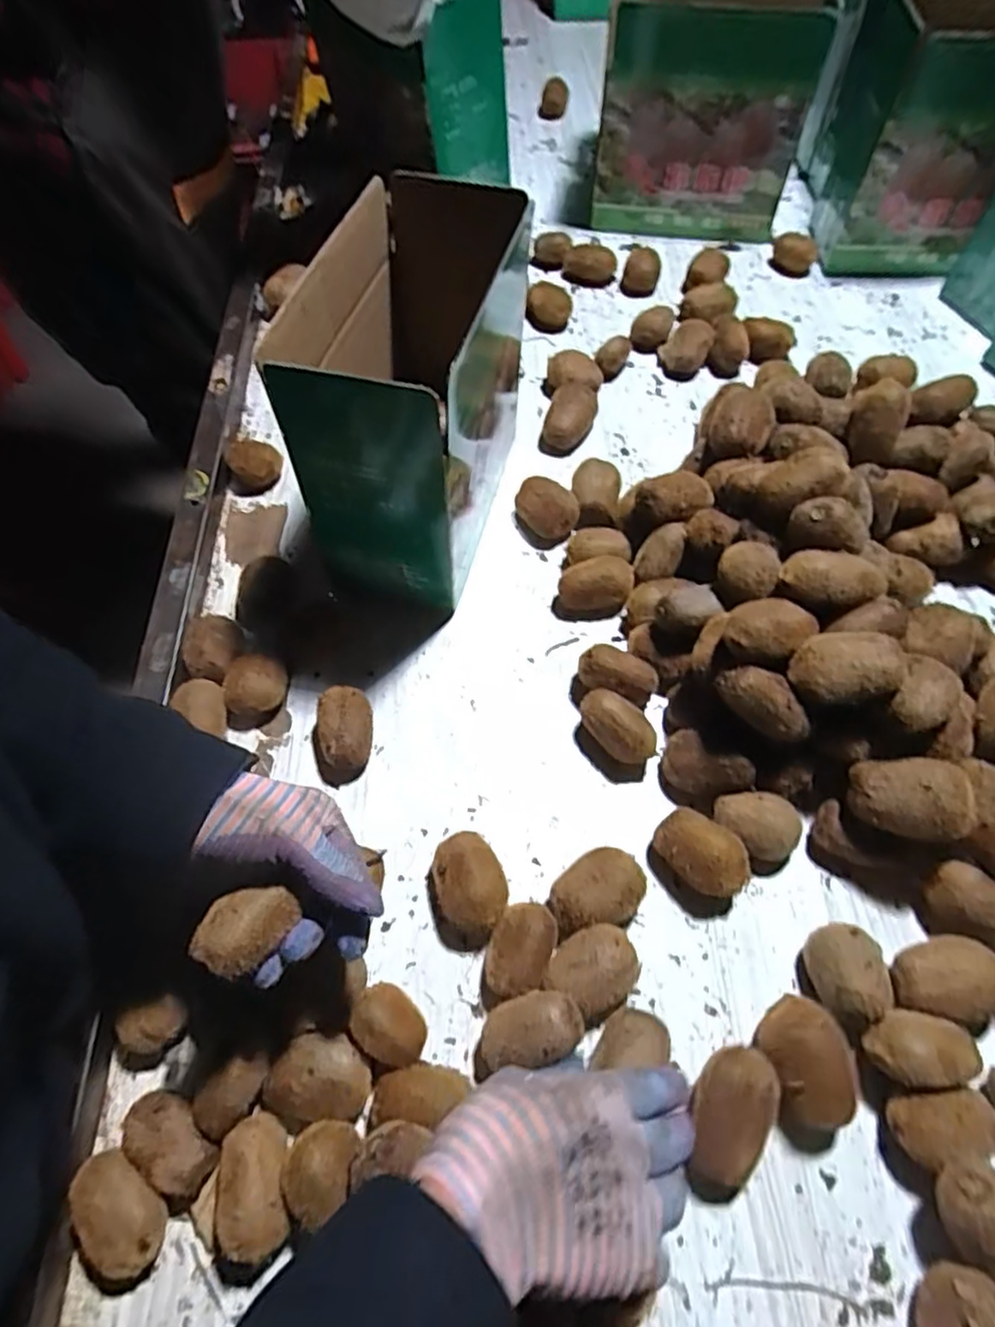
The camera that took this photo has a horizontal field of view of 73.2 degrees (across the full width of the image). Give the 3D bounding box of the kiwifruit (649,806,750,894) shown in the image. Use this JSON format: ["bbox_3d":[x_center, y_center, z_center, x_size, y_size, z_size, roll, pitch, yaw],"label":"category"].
[{"bbox_3d":[0.145,0.137,0.479,0.067,0.043,0.045,39,68,22],"label":"kiwifruit"}]

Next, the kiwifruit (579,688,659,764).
[{"bbox_3d":[0.096,0.050,0.531,0.043,0.045,0.069,-33,64,-16],"label":"kiwifruit"}]

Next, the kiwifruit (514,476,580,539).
[{"bbox_3d":[0.046,-0.149,0.651,0.046,0.043,0.066,-40,66,-19],"label":"kiwifruit"}]

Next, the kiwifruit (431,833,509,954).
[{"bbox_3d":[-0.021,0.159,0.475,0.054,0.041,0.074,-21,61,-10],"label":"kiwifruit"}]

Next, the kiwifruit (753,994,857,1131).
[{"bbox_3d":[0.189,0.246,0.414,0.048,0.043,0.069,-12,60,-5],"label":"kiwifruit"}]

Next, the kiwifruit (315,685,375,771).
[{"bbox_3d":[-0.122,0.054,0.541,0.043,0.038,0.064,-6,59,0],"label":"kiwifruit"}]

